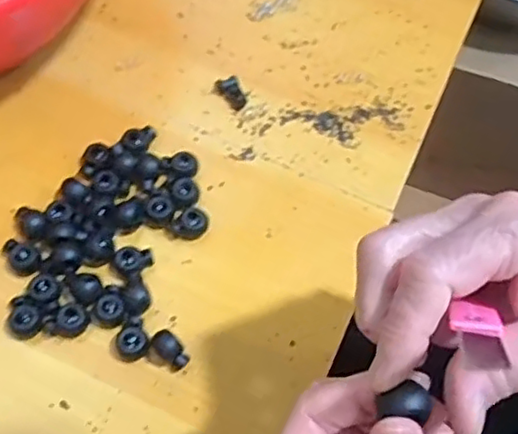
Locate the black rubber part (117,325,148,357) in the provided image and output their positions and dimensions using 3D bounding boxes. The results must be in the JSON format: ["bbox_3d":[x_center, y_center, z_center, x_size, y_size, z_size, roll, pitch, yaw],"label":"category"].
[{"bbox_3d":[-0.067,0.067,0.341,0.015,0.012,0.016,2,63,-3],"label":"black rubber part"}]

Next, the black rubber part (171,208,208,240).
[{"bbox_3d":[-0.040,0.005,0.374,0.016,0.011,0.018,39,67,15],"label":"black rubber part"}]

